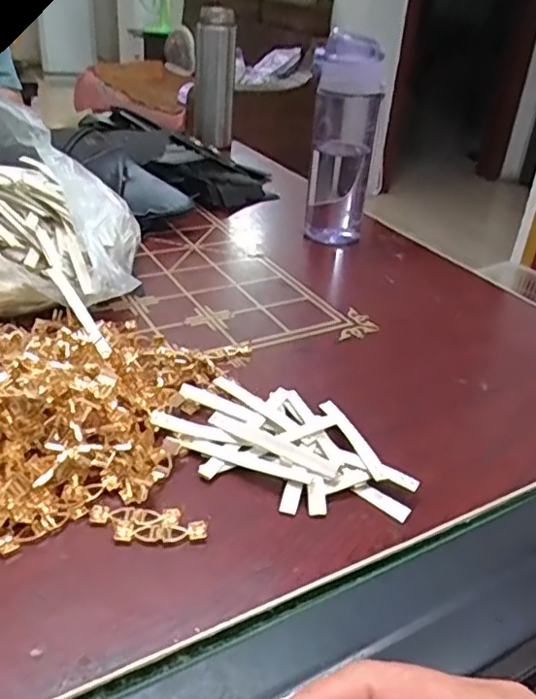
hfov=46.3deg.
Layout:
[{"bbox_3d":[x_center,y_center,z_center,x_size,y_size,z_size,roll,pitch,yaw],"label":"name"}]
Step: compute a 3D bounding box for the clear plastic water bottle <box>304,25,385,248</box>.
[{"bbox_3d":[0.083,-0.229,0.717,0.073,0.229,0.069,6,32,2],"label":"clear plastic water bottle"}]

